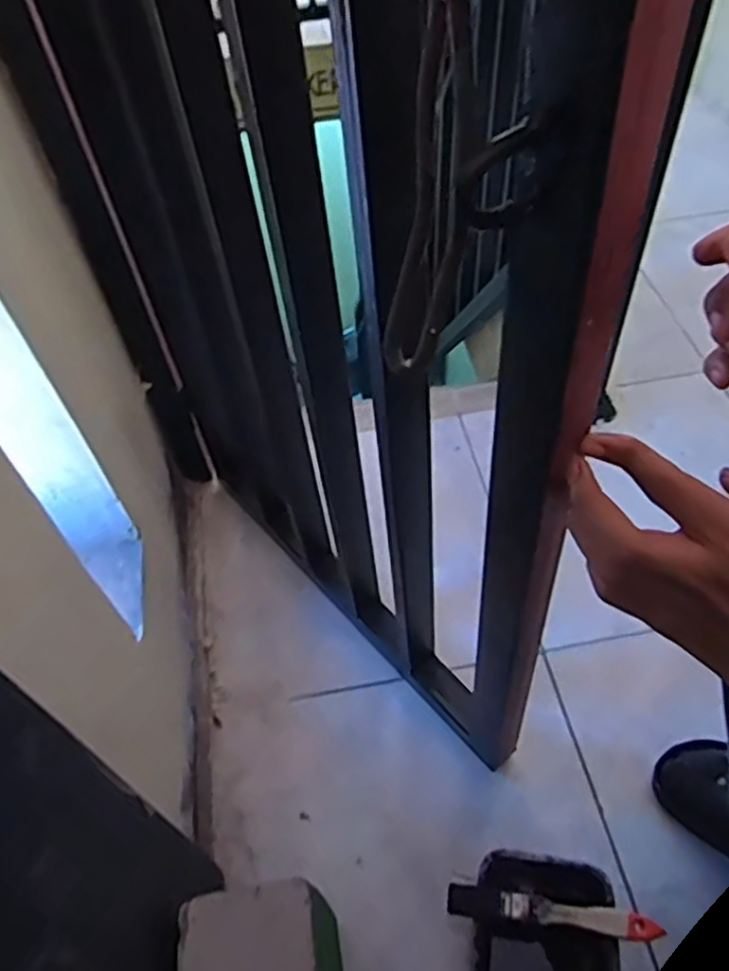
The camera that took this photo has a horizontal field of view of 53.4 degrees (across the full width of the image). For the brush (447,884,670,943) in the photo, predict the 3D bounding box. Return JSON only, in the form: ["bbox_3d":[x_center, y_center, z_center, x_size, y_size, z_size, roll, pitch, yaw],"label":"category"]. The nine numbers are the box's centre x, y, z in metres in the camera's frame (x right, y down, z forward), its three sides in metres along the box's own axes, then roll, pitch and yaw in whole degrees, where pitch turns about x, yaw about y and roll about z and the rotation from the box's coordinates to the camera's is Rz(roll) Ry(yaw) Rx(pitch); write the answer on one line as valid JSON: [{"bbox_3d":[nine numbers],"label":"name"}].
[{"bbox_3d":[0.171,0.385,0.653,0.187,0.019,0.023,5,52,8],"label":"brush"}]

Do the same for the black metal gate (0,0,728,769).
[{"bbox_3d":[-0.092,-0.147,0.561,0.076,0.834,0.601,-34,57,-21],"label":"black metal gate"}]

